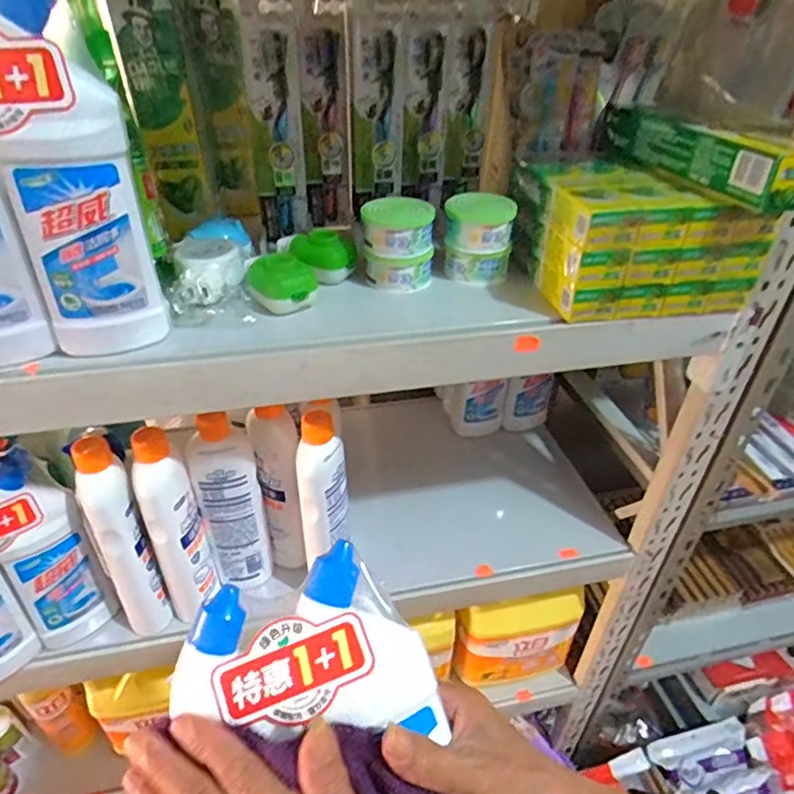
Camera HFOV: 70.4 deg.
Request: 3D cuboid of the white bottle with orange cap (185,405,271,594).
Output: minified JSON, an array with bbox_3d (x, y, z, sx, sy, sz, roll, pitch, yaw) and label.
[{"bbox_3d":[-0.183,0.124,0.631,0.068,0.242,0.042,-21,42,-28],"label":"white bottle with orange cap"}]

